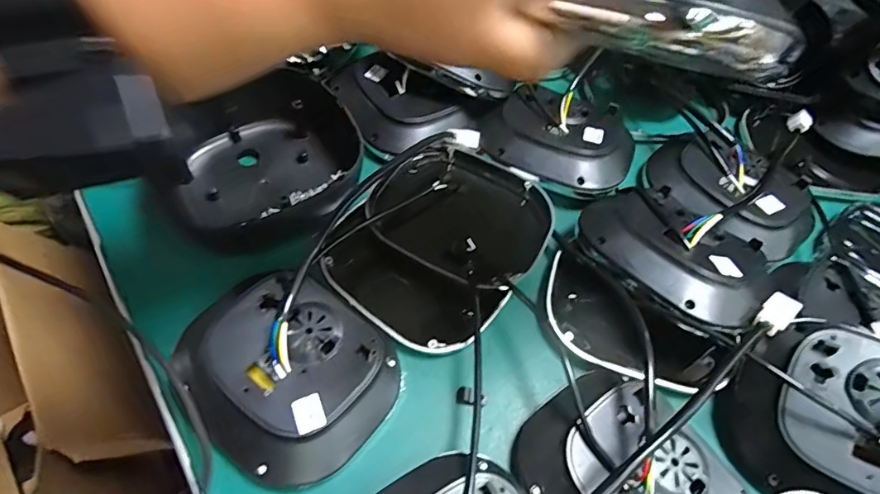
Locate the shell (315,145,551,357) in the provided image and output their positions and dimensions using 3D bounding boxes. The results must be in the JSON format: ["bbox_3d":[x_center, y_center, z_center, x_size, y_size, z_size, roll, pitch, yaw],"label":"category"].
[{"bbox_3d":[0.003,-0.008,0.385,0.136,0.032,0.170,35,60,17],"label":"shell"}]

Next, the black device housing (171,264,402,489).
[{"bbox_3d":[-0.098,0.077,0.313,0.112,0.050,0.133,-38,67,-26],"label":"black device housing"}]

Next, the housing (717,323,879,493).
[{"bbox_3d":[0.255,0.109,0.297,0.142,0.035,0.114,18,78,21],"label":"housing"}]

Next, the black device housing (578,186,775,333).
[{"bbox_3d":[0.171,0.002,0.359,0.089,0.033,0.132,-37,67,-25],"label":"black device housing"}]

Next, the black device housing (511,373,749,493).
[{"bbox_3d":[0.114,0.147,0.293,0.108,0.032,0.130,-29,64,-22],"label":"black device housing"}]

